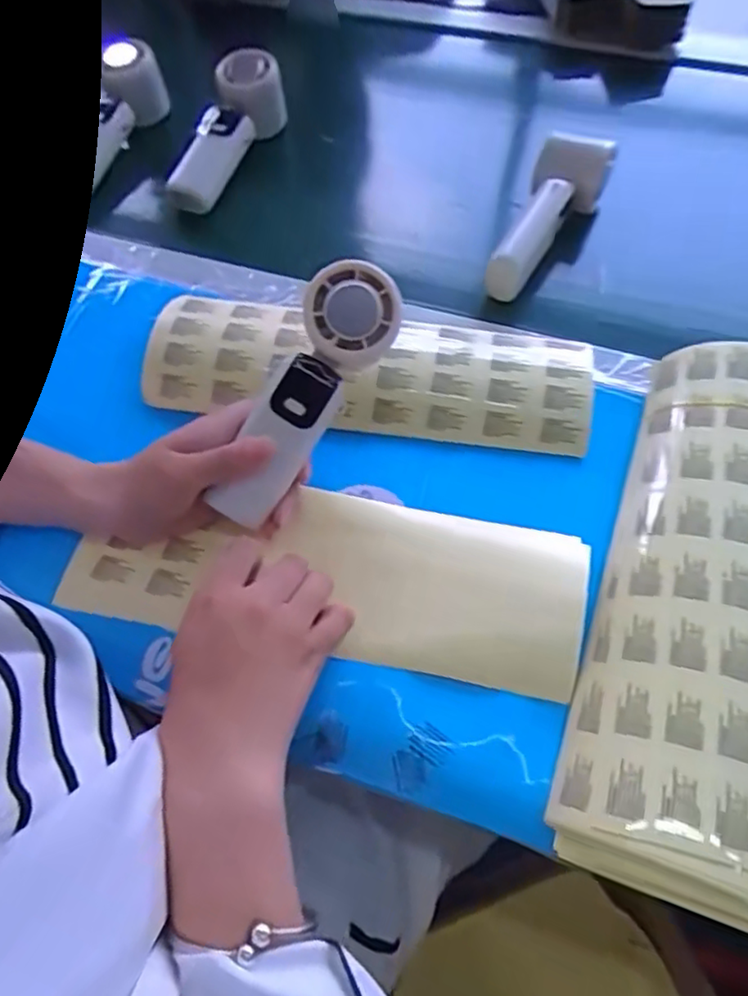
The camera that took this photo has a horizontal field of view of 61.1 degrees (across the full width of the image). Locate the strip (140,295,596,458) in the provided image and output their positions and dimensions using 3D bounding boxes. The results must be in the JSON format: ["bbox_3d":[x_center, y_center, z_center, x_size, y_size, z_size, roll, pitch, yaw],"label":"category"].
[{"bbox_3d":[-0.008,-0.089,0.446,0.309,0.031,0.085,7,63,5],"label":"strip"}]

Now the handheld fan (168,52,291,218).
[{"bbox_3d":[-0.137,-0.342,0.583,0.058,0.058,0.158,16,64,9],"label":"handheld fan"}]

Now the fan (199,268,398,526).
[{"bbox_3d":[-0.041,-0.058,0.379,0.049,0.036,0.165,33,99,17],"label":"fan"}]

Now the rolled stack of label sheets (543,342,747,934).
[{"bbox_3d":[0.188,0.050,0.359,0.112,0.051,0.317,16,64,9],"label":"rolled stack of label sheets"}]

